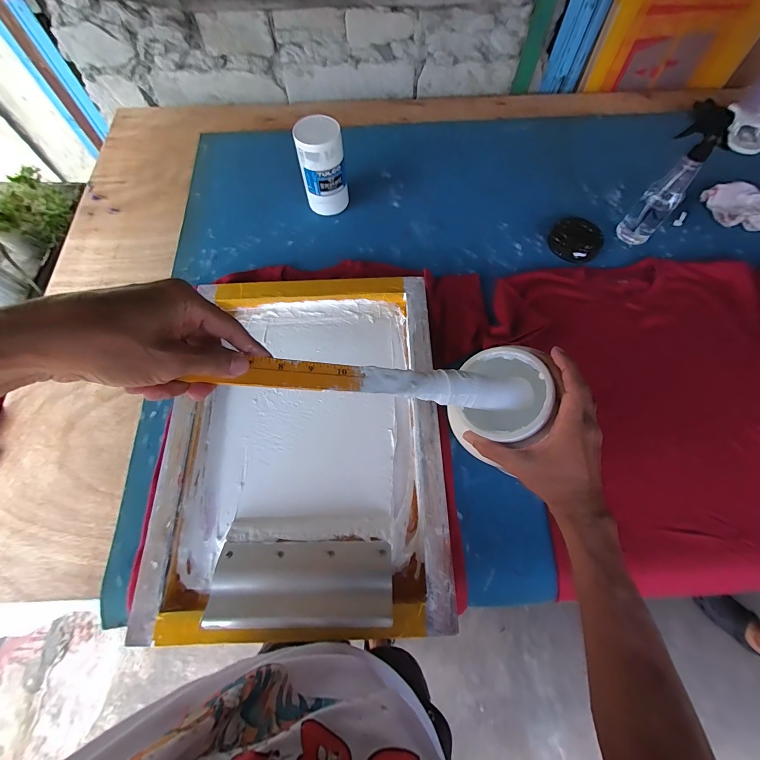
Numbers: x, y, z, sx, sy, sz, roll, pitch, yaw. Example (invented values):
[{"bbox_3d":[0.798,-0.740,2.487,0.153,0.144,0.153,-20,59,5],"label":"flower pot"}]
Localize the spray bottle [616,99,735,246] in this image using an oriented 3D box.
[{"bbox_3d":[0.578,-0.397,0.694,0.081,0.226,0.077,38,71,15],"label":"spray bottle"}]

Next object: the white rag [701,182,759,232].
[{"bbox_3d":[0.830,-0.397,0.806,0.139,0.035,0.121,0,66,0],"label":"white rag"}]

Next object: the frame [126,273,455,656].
[{"bbox_3d":[-0.113,0.081,0.601,0.461,0.034,0.600,0,66,0],"label":"frame"}]

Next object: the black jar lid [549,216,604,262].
[{"bbox_3d":[0.429,-0.307,0.767,0.106,0.034,0.094,33,70,14],"label":"black jar lid"}]

